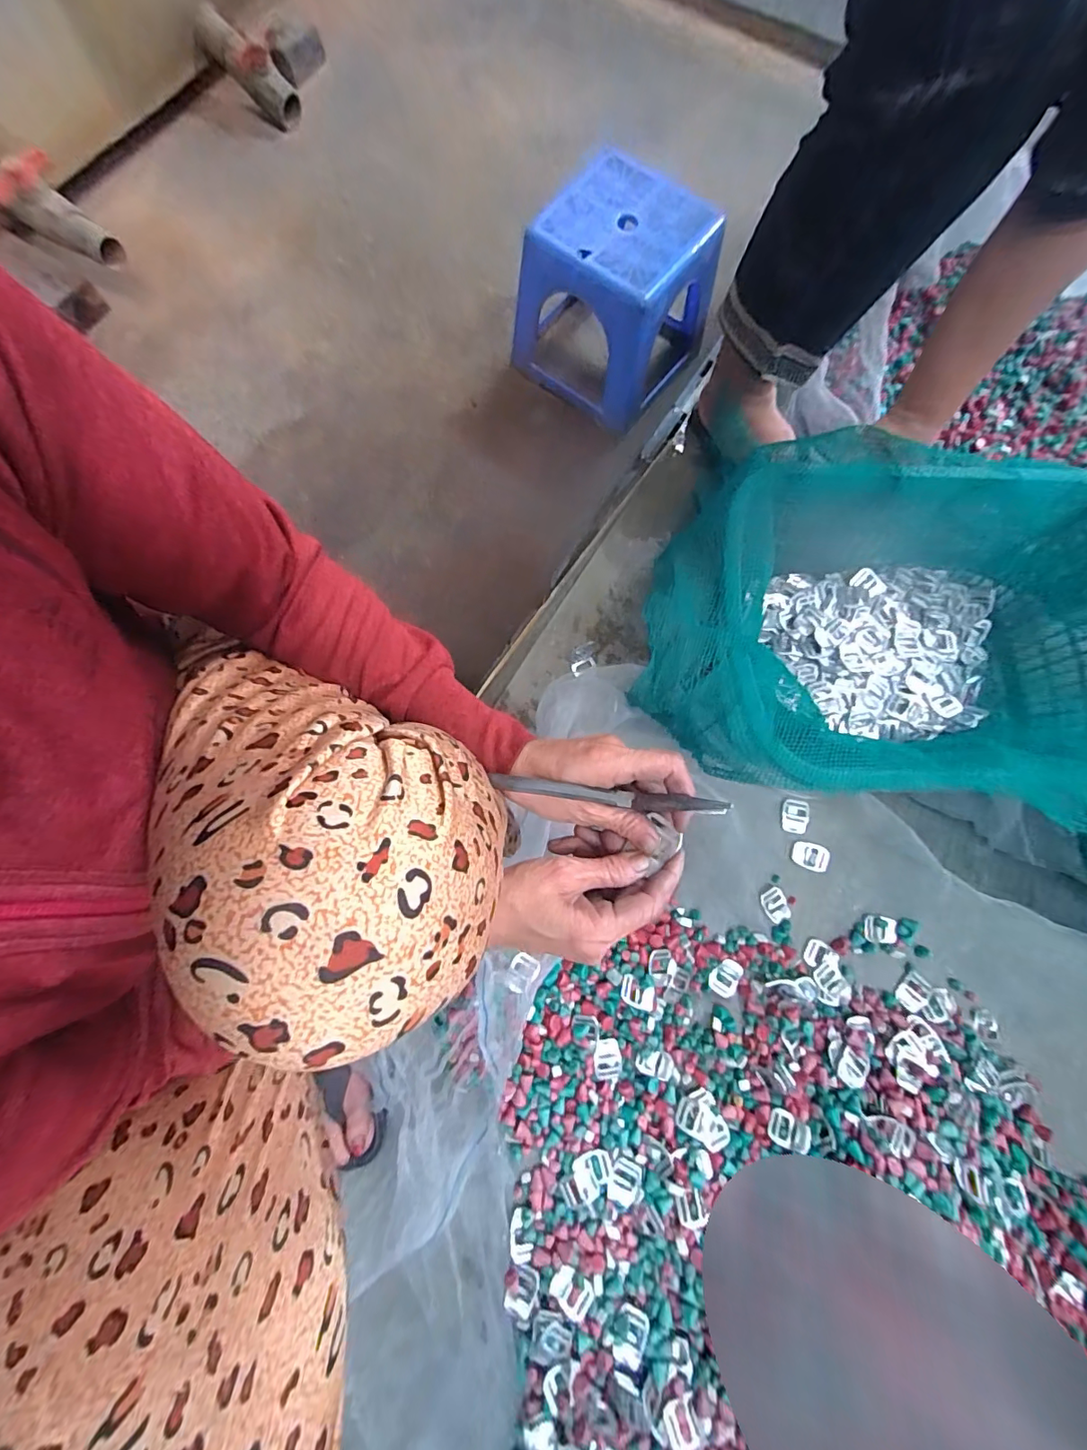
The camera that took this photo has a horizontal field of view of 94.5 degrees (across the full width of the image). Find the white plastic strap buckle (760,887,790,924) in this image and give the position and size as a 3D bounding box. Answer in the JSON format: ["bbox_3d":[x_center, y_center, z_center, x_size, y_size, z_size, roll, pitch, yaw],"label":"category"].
[{"bbox_3d":[0.268,0.208,0.579,0.028,0.004,0.037,-25,80,-6],"label":"white plastic strap buckle"}]

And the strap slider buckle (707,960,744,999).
[{"bbox_3d":[0.205,0.284,0.564,0.031,0.004,0.040,30,79,5],"label":"strap slider buckle"}]

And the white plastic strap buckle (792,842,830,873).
[{"bbox_3d":[0.317,0.156,0.595,0.042,0.004,0.030,21,79,4],"label":"white plastic strap buckle"}]

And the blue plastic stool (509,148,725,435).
[{"bbox_3d":[0.116,-0.680,0.806,0.256,0.206,0.244,30,79,5],"label":"blue plastic stool"}]

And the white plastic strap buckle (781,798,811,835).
[{"bbox_3d":[0.302,0.110,0.602,0.032,0.005,0.039,14,78,2],"label":"white plastic strap buckle"}]

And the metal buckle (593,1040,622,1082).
[{"bbox_3d":[0.068,0.357,0.538,0.030,0.007,0.040,-9,78,-3],"label":"metal buckle"}]

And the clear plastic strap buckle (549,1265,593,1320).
[{"bbox_3d":[0.027,0.546,0.484,0.041,0.006,0.028,33,65,12],"label":"clear plastic strap buckle"}]

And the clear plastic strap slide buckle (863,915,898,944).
[{"bbox_3d":[0.389,0.236,0.578,0.039,0.004,0.029,7,78,1],"label":"clear plastic strap slide buckle"}]

